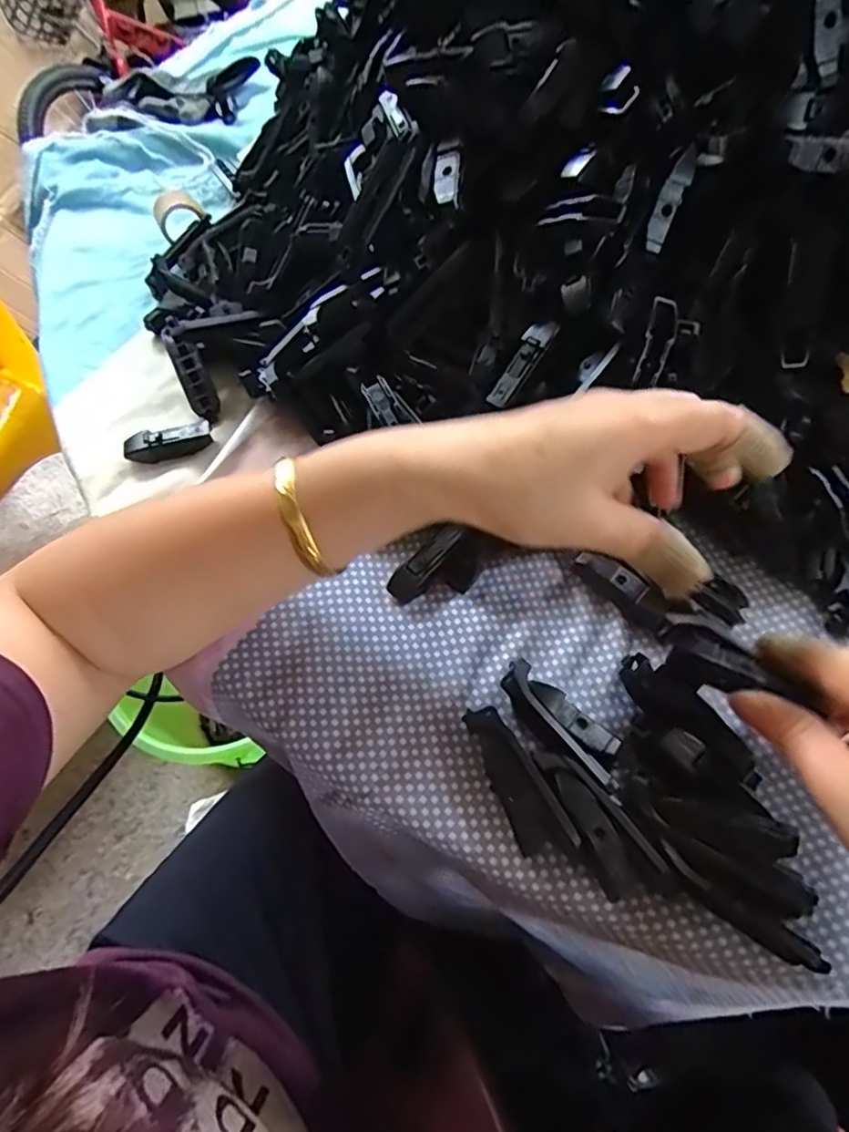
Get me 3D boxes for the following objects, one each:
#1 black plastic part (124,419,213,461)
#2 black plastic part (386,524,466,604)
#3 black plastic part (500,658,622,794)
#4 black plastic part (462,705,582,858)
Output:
[{"bbox_3d":[-0.154,-0.073,0.371,0.050,0.017,0.011,-14,61,-4],"label":"black plastic part"},{"bbox_3d":[0.001,-0.002,0.325,0.049,0.011,0.016,-46,67,1],"label":"black plastic part"},{"bbox_3d":[0.062,0.073,0.283,0.023,0.017,0.065,-40,66,-17],"label":"black plastic part"},{"bbox_3d":[0.038,0.094,0.269,0.020,0.020,0.066,-28,63,-12],"label":"black plastic part"}]

